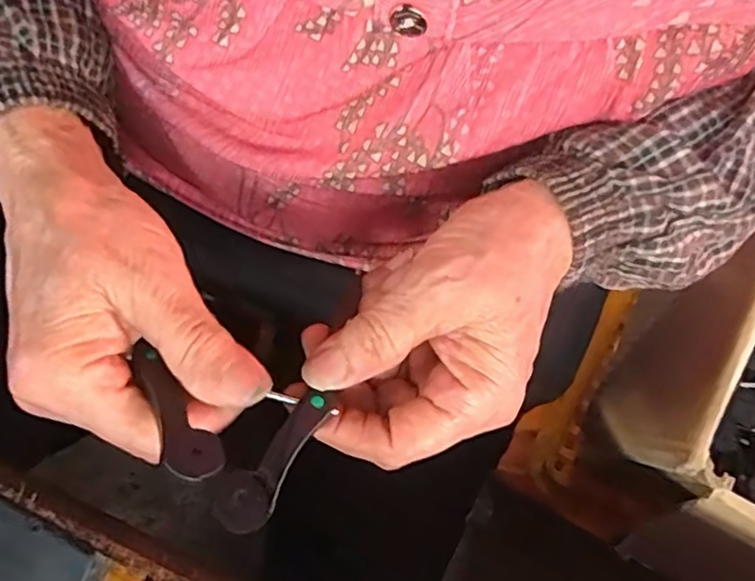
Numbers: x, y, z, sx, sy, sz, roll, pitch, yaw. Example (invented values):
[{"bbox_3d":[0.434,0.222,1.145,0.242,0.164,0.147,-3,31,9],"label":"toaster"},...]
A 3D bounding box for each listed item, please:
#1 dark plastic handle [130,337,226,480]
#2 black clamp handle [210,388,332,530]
[{"bbox_3d":[-0.065,0.038,0.205,0.015,0.006,0.053,-36,57,-9],"label":"dark plastic handle"},{"bbox_3d":[-0.033,0.054,0.214,0.016,0.005,0.055,31,50,6],"label":"black clamp handle"}]

